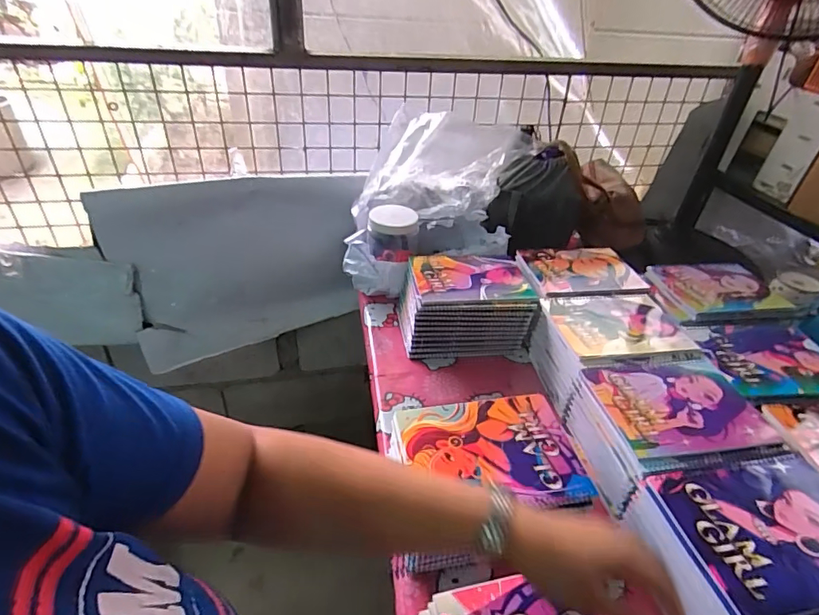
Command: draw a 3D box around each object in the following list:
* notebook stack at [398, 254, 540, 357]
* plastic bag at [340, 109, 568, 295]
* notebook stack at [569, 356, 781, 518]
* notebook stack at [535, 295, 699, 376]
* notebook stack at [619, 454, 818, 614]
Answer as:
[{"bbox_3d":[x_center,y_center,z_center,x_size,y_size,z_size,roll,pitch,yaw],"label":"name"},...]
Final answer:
[{"bbox_3d":[0.097,-0.006,0.848,0.210,0.116,0.153,0,33,-8],"label":"notebook stack"},{"bbox_3d":[0.097,-0.221,0.987,0.439,0.263,0.319,3,33,-3],"label":"plastic bag"},{"bbox_3d":[0.340,0.162,0.632,0.195,0.104,0.180,-1,33,-9],"label":"notebook stack"},{"bbox_3d":[0.322,0.067,0.757,0.206,0.100,0.166,-1,34,-10],"label":"notebook stack"},{"bbox_3d":[0.364,0.271,0.497,0.207,0.119,0.159,-2,34,-10],"label":"notebook stack"}]

